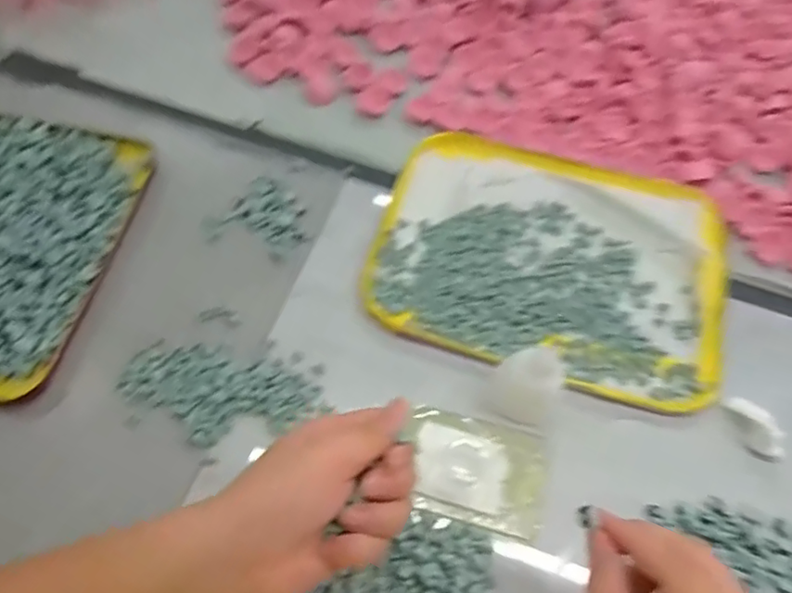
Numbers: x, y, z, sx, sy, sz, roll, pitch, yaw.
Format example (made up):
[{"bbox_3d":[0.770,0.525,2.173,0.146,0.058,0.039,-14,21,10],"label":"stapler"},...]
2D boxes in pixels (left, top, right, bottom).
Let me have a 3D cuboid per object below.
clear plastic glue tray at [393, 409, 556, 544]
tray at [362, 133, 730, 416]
[{"bbox_3d":[0.054,0.117,0.389,0.102,0.017,0.069,18,63,6],"label":"clear plastic glue tray"},{"bbox_3d":[0.124,-0.033,0.469,0.272,0.014,0.201,14,63,4],"label":"tray"}]

